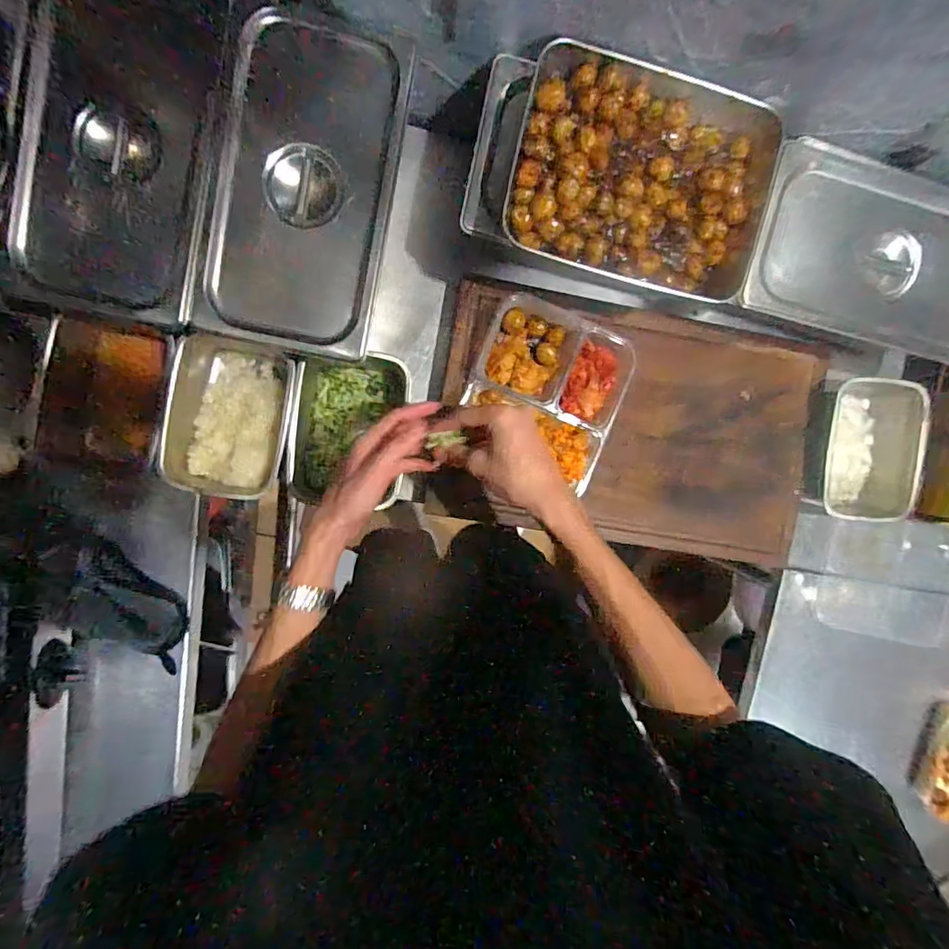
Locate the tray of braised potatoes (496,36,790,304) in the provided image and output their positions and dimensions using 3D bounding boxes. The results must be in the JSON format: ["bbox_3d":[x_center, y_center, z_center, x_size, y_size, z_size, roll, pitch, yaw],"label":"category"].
[{"bbox_3d":[0.170,-0.290,0.507,0.257,0.051,0.188,11,95,-6],"label":"tray of braised potatoes"}]

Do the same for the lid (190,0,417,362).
[{"bbox_3d":[-0.168,-0.282,0.503,0.170,0.025,0.306,10,95,-6],"label":"lid"}]

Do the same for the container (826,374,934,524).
[{"bbox_3d":[0.526,-0.034,0.702,0.133,0.071,0.186,3,96,-5],"label":"container"}]

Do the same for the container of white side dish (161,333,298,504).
[{"bbox_3d":[-0.286,-0.064,0.620,0.143,0.078,0.187,10,95,-6],"label":"container of white side dish"}]

